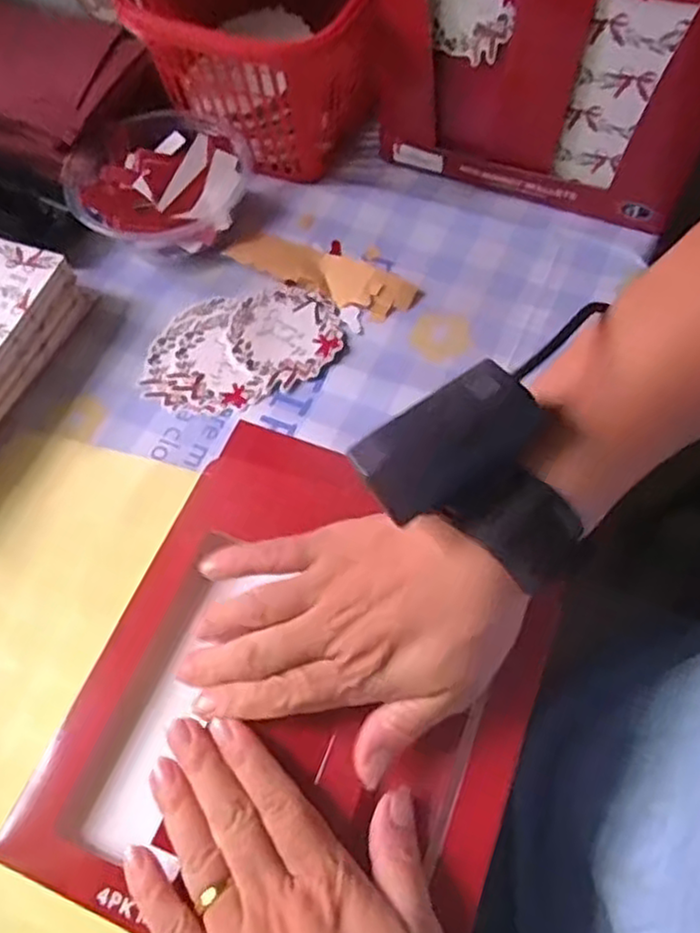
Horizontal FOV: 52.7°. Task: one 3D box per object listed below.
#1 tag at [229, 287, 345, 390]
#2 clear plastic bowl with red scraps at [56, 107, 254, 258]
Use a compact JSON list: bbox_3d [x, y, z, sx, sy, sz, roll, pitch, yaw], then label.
[{"bbox_3d":[-0.038,-0.082,0.432,0.065,0.006,0.068,-1,62,1],"label":"tag"},{"bbox_3d":[-0.124,-0.184,0.465,0.108,0.043,0.103,-1,62,1],"label":"clear plastic bowl with red scraps"}]

